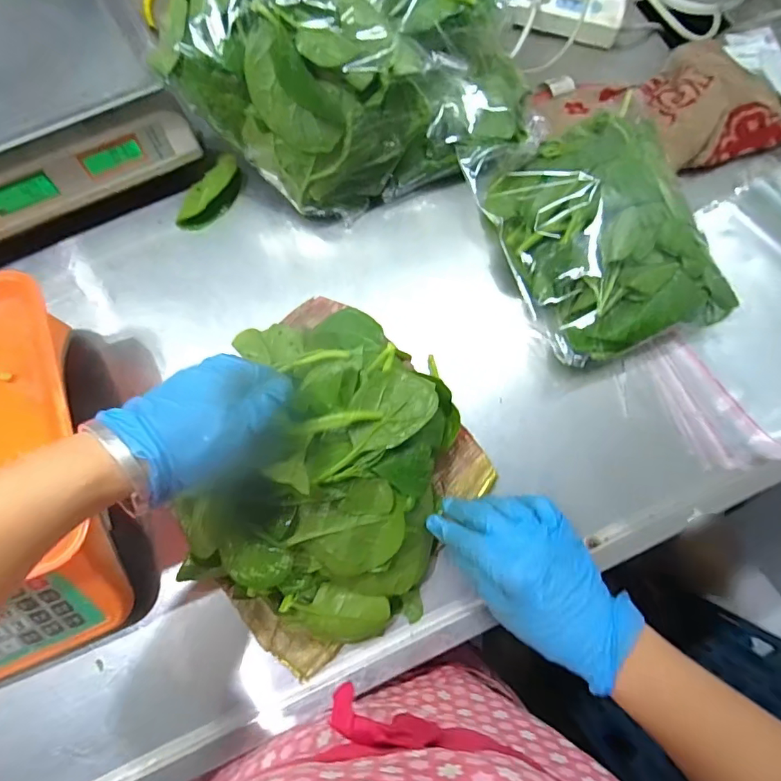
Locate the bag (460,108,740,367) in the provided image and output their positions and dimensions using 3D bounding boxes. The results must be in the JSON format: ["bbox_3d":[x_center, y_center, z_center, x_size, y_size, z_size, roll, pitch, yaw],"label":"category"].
[{"bbox_3d":[0.211,-0.171,0.499,0.188,0.082,0.266,-19,75,-7],"label":"bag"}]

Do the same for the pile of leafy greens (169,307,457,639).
[{"bbox_3d":[-0.054,0.050,0.415,0.207,0.108,0.280,11,74,2],"label":"pile of leafy greens"}]

